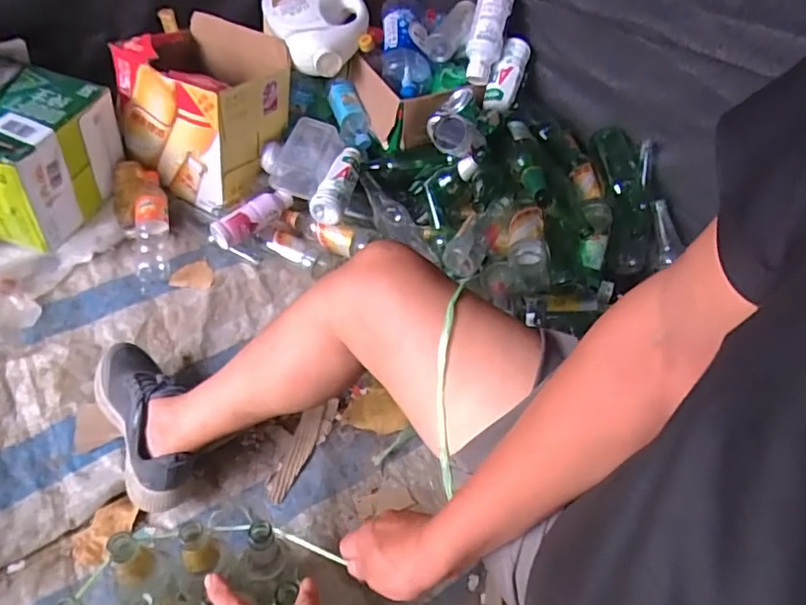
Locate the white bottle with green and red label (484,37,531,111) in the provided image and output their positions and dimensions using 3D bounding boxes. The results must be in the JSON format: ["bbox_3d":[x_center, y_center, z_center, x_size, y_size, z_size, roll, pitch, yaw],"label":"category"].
[{"bbox_3d":[0.213,-0.464,1.127,0.058,0.060,0.165,23,83,14],"label":"white bottle with green and red label"}]

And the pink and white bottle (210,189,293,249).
[{"bbox_3d":[-0.299,-0.171,1.096,0.046,0.052,0.165,39,57,25],"label":"pink and white bottle"}]

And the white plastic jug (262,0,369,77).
[{"bbox_3d":[-0.190,-0.608,1.189,0.214,0.128,0.276,-4,50,-9],"label":"white plastic jug"}]

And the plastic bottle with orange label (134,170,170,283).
[{"bbox_3d":[-0.505,-0.155,1.116,0.060,0.070,0.240,-5,75,-9],"label":"plastic bottle with orange label"}]

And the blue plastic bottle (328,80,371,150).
[{"bbox_3d":[-0.114,-0.401,1.193,0.063,0.050,0.163,-20,86,-20],"label":"blue plastic bottle"}]

